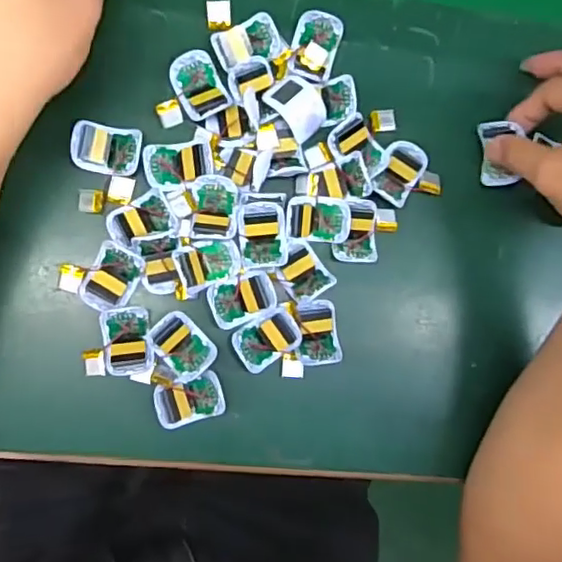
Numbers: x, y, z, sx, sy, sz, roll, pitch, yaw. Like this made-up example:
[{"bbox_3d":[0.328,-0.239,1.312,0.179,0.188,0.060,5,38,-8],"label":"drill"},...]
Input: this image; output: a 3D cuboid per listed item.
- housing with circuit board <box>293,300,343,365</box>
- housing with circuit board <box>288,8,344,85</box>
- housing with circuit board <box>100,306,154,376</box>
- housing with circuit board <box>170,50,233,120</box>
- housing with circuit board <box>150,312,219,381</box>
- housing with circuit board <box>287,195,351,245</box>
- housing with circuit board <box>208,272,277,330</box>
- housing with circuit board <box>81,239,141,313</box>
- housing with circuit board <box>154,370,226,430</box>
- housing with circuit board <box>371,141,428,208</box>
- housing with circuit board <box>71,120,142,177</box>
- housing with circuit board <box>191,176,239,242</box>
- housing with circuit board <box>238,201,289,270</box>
[{"bbox_3d":[0.023,0.034,0.395,0.029,0.014,0.042,-9,88,-8],"label":"housing with circuit board"},{"bbox_3d":[0.024,-0.156,0.400,0.031,0.012,0.044,13,85,-7],"label":"housing with circuit board"},{"bbox_3d":[-0.097,0.038,0.380,0.030,0.009,0.043,-8,88,-8],"label":"housing with circuit board"},{"bbox_3d":[-0.054,-0.129,0.394,0.030,0.011,0.042,-27,90,-8],"label":"housing with circuit board"},{"bbox_3d":[-0.063,0.042,0.384,0.032,0.011,0.042,-43,93,-8],"label":"housing with circuit board"},{"bbox_3d":[0.025,-0.041,0.395,0.040,0.013,0.029,6,86,-7],"label":"housing with circuit board"},{"bbox_3d":[-0.025,0.012,0.391,0.042,0.011,0.031,-19,89,-8],"label":"housing with circuit board"},{"bbox_3d":[-0.107,-0.002,0.378,0.029,0.014,0.040,27,83,-5],"label":"housing with circuit board"},{"bbox_3d":[-0.058,0.076,0.382,0.042,0.012,0.028,-18,89,-8],"label":"housing with circuit board"},{"bbox_3d":[0.081,-0.072,0.406,0.028,0.007,0.043,27,84,-5],"label":"housing with circuit board"},{"bbox_3d":[-0.110,-0.084,0.380,0.041,0.011,0.030,4,86,-7],"label":"housing with circuit board"},{"bbox_3d":[-0.043,-0.047,0.388,0.029,0.009,0.041,4,86,-7],"label":"housing with circuit board"},{"bbox_3d":[-0.012,-0.029,0.389,0.030,0.017,0.042,-4,87,-8],"label":"housing with circuit board"}]

